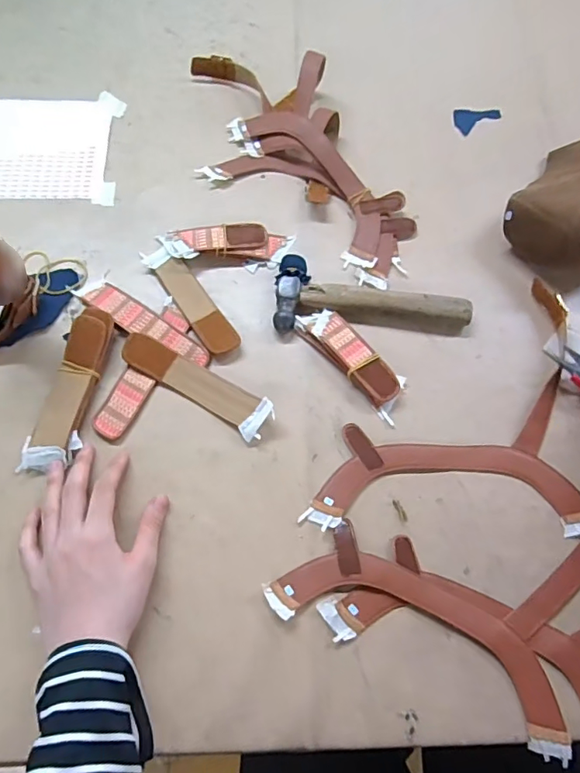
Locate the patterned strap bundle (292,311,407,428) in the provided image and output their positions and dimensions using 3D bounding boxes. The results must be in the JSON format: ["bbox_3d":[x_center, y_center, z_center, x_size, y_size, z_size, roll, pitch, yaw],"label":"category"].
[{"bbox_3d":[0.060,-0.026,0.474,0.038,0.016,0.129,-38,74,-15],"label":"patterned strap bundle"}]

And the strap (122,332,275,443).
[{"bbox_3d":[-0.086,-0.004,0.462,0.150,0.016,0.036,31,71,10],"label":"strap"}]

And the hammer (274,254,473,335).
[{"bbox_3d":[0.079,-0.092,0.499,0.184,0.023,0.078,1,68,-2],"label":"hammer"}]

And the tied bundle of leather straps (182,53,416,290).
[{"bbox_3d":[0.005,-0.268,0.553,0.350,0.051,0.162,37,72,12],"label":"tied bundle of leather straps"}]

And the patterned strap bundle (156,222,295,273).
[{"bbox_3d":[-0.067,-0.149,0.522,0.133,0.016,0.048,6,68,1],"label":"patterned strap bundle"}]

